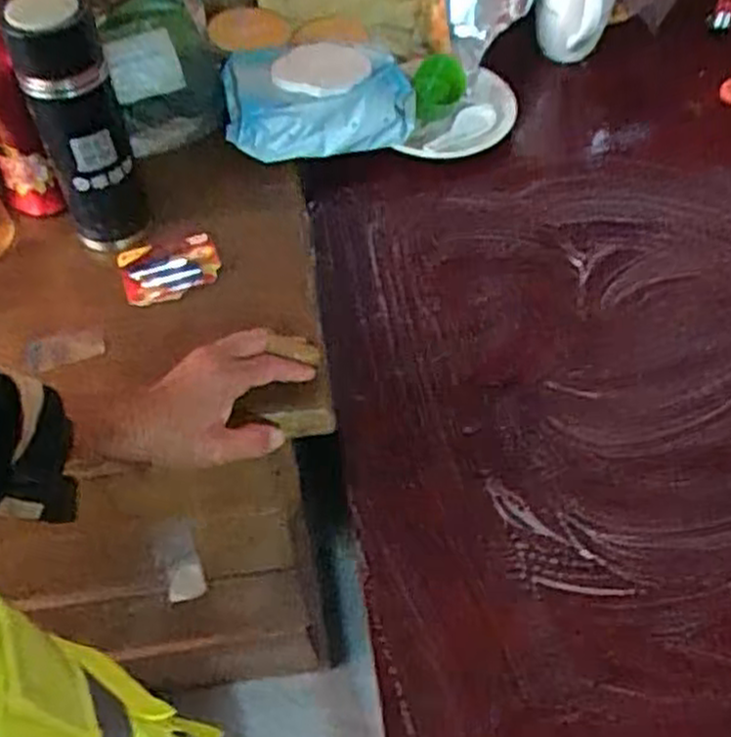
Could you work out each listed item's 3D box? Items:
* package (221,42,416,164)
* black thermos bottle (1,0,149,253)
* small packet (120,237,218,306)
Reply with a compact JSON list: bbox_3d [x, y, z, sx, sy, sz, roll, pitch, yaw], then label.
[{"bbox_3d":[-0.049,-0.264,0.757,0.184,0.083,0.105,-17,55,-11],"label":"package"},{"bbox_3d":[-0.225,-0.192,0.626,0.073,0.201,0.074,-20,55,-13],"label":"black thermos bottle"},{"bbox_3d":[-0.168,-0.088,0.668,0.081,0.016,0.063,-14,54,-9],"label":"small packet"}]

